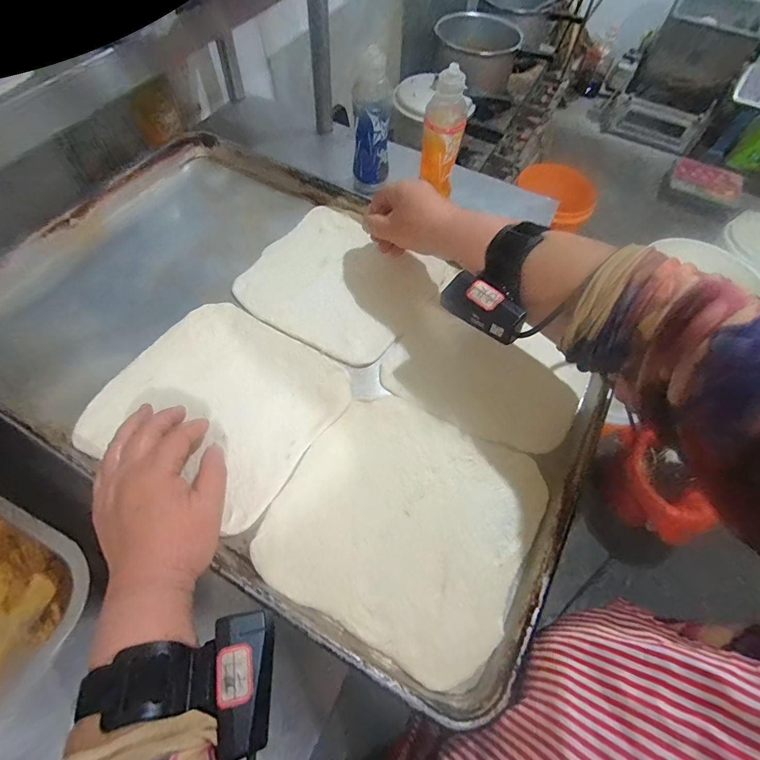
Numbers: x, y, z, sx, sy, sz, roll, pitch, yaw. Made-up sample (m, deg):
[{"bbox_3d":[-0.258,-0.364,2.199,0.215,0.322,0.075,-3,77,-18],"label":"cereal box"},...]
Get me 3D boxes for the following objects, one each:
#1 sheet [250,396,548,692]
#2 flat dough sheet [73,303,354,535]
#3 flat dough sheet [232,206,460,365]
[{"bbox_3d":[0.022,0.112,0.331,0.193,0.008,0.182,26,63,11],"label":"sheet"},{"bbox_3d":[-0.148,0.019,0.373,0.198,0.012,0.175,27,63,12],"label":"flat dough sheet"},{"bbox_3d":[-0.041,-0.109,0.444,0.194,0.011,0.173,30,64,13],"label":"flat dough sheet"}]

